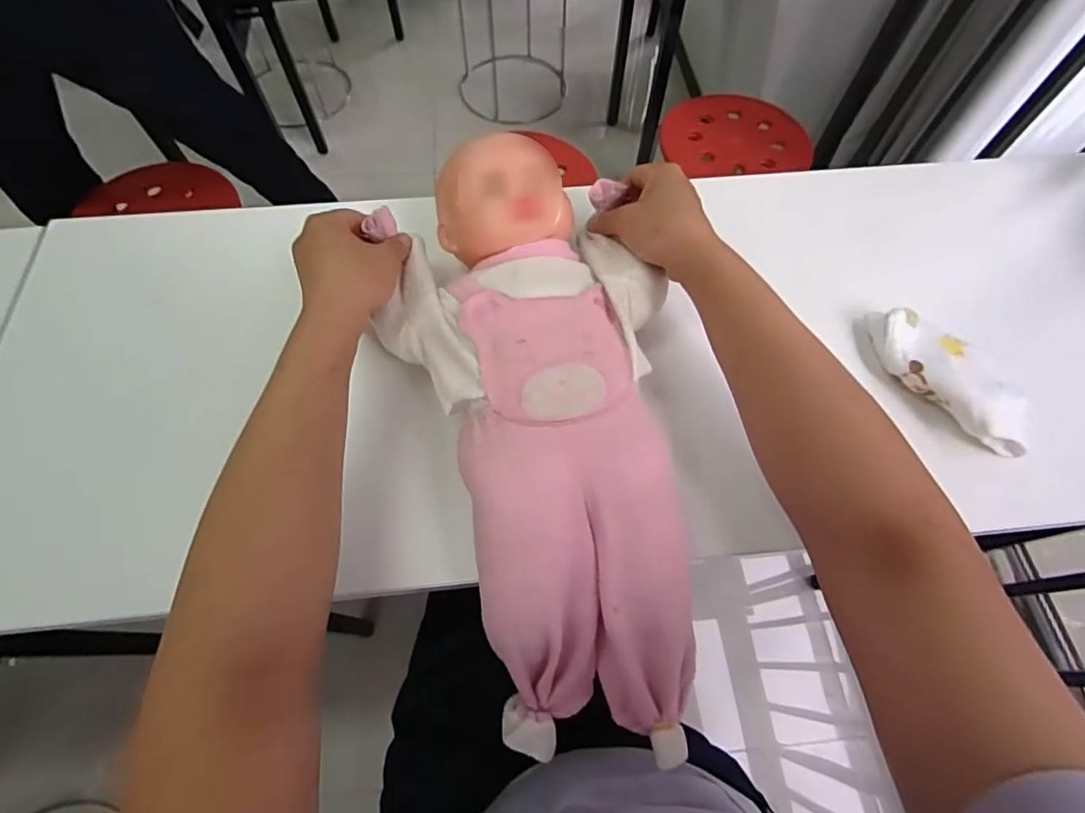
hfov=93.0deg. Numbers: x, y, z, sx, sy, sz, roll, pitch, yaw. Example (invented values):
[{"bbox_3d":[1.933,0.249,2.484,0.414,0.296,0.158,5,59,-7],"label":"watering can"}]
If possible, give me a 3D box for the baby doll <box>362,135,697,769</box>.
[{"bbox_3d":[0.007,0.016,0.391,0.207,0.091,0.449,-11,78,-6],"label":"baby doll"}]

